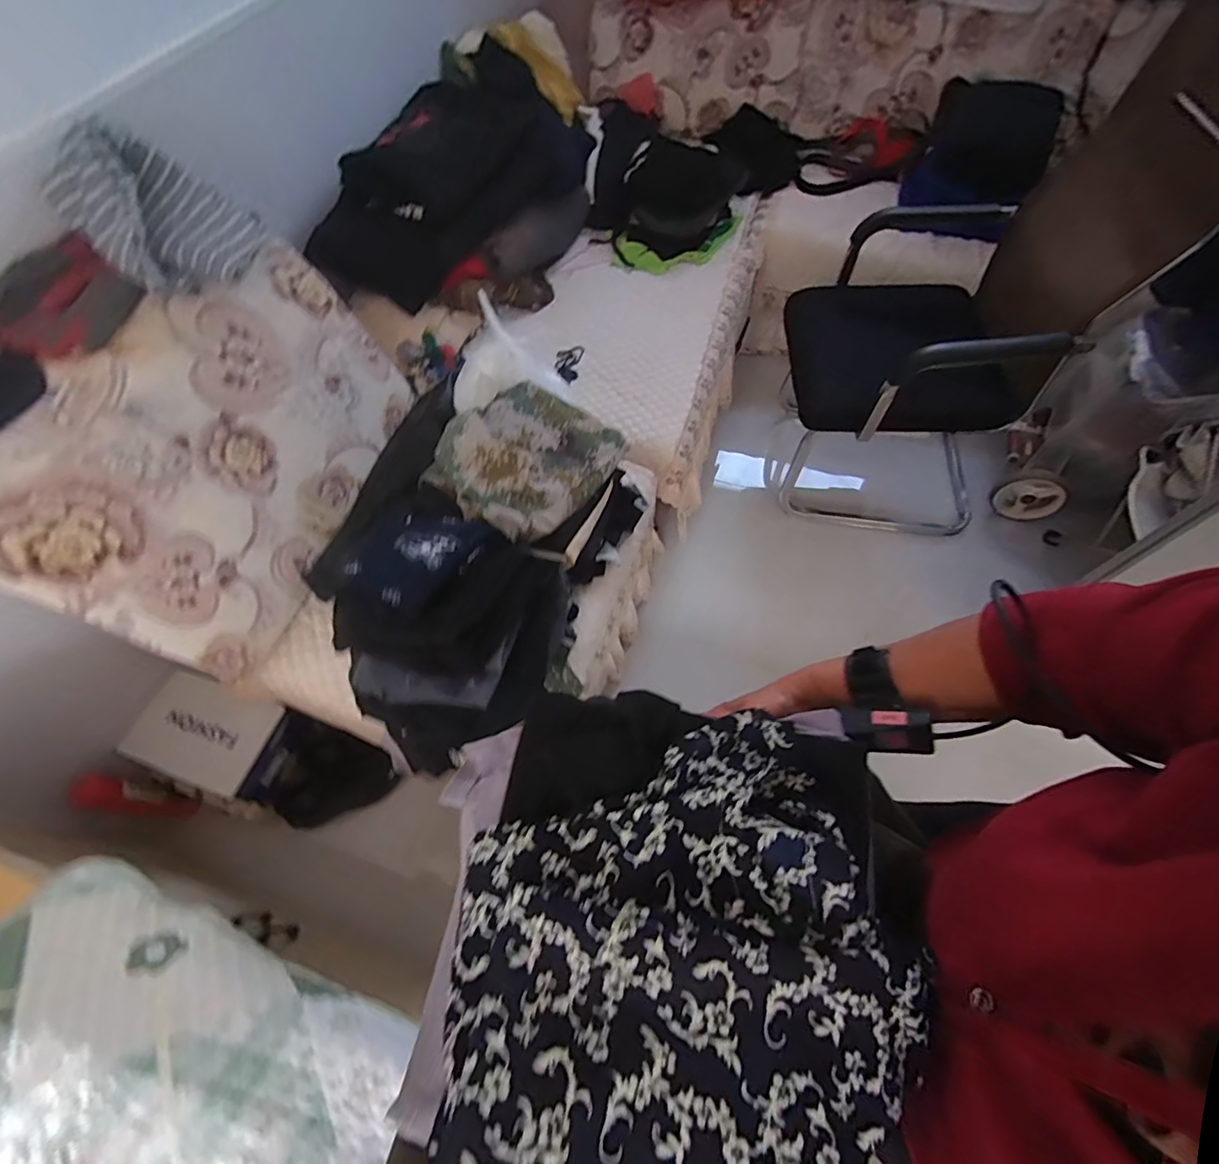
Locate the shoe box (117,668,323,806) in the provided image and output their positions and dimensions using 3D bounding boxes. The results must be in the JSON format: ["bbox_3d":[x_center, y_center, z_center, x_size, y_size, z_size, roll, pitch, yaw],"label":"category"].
[{"bbox_3d":[-0.830,0.327,1.137,0.297,0.106,0.194,17,64,11],"label":"shoe box"}]

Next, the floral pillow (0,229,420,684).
[{"bbox_3d":[-0.644,-0.211,0.972,0.150,0.517,0.708,10,64,32],"label":"floral pillow"}]

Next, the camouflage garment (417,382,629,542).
[{"bbox_3d":[-0.148,-0.222,0.912,0.258,0.099,0.320,31,68,18],"label":"camouflage garment"}]

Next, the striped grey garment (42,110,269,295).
[{"bbox_3d":[-0.695,-0.579,0.811,0.189,0.163,0.206,36,69,19],"label":"striped grey garment"}]

